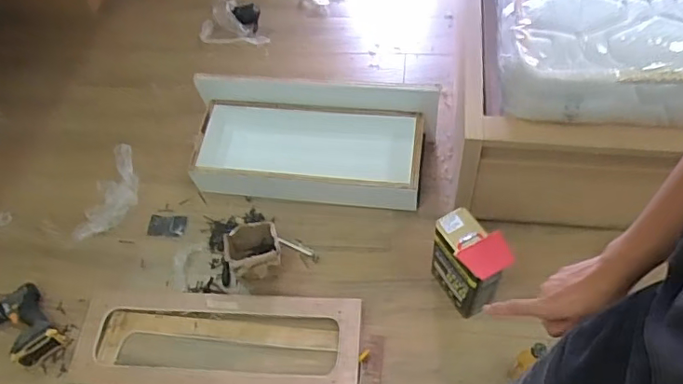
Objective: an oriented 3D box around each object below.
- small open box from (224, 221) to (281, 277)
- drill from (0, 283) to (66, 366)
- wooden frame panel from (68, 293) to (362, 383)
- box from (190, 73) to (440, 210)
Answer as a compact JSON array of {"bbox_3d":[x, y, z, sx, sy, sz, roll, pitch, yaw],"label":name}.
[{"bbox_3d":[-0.237,0.166,1.466,0.148,0.106,0.144,-13,54,-5],"label":"small open box"},{"bbox_3d":[-0.854,0.360,1.403,0.187,0.069,0.226,-39,60,-21],"label":"drill"},{"bbox_3d":[-0.321,0.376,1.373,0.732,0.031,0.249,1,54,5],"label":"wooden frame panel"},{"bbox_3d":[-0.095,-0.157,1.601,0.694,0.263,0.299,7,57,7],"label":"box"}]

